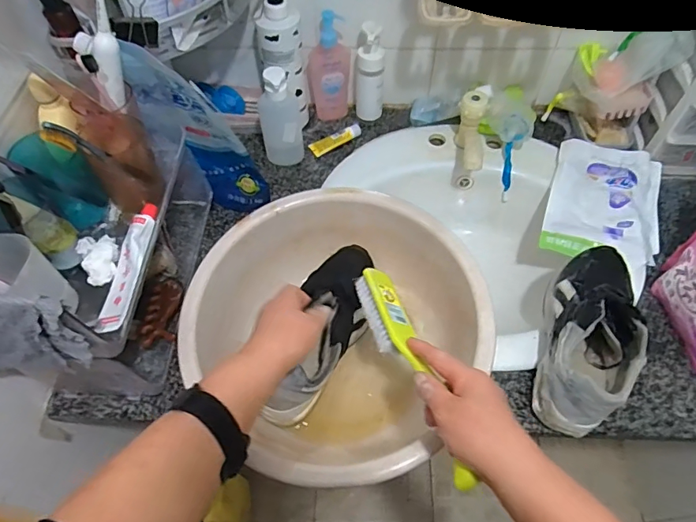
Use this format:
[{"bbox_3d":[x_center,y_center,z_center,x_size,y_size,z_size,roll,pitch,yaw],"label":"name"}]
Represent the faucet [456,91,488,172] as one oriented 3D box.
[{"bbox_3d":[0.193,-0.189,0.747,0.041,0.100,0.130,7,59,5],"label":"faucet"}]

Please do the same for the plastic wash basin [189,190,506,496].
[{"bbox_3d":[-0.015,0.079,0.546,0.312,0.124,0.309,0,58,0],"label":"plastic wash basin"}]

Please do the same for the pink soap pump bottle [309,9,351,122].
[{"bbox_3d":[-0.031,-0.323,0.794,0.070,0.174,0.044,-2,58,-1],"label":"pink soap pump bottle"}]

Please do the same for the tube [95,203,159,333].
[{"bbox_3d":[-0.241,0.005,0.513,0.035,0.026,0.160,4,58,3],"label":"tube"}]

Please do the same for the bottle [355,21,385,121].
[{"bbox_3d":[0.037,-0.314,0.786,0.048,0.165,0.050,3,58,2],"label":"bottle"}]

